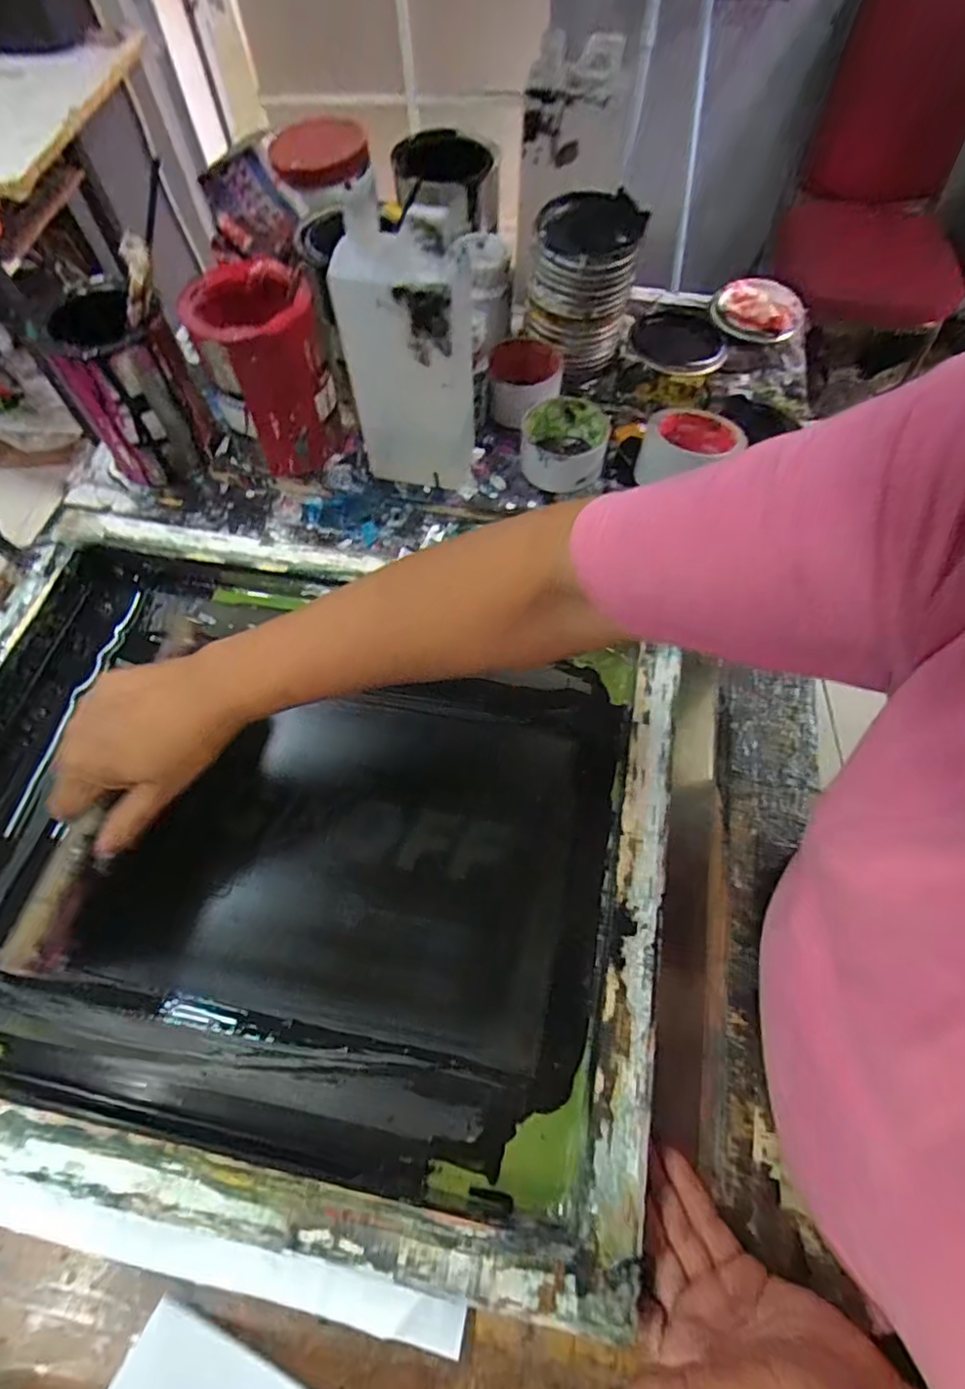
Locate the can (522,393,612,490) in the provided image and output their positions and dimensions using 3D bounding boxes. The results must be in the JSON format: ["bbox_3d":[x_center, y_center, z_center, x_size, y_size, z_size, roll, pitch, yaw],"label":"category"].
[{"bbox_3d":[0.080,-0.242,0.583,0.083,0.050,0.080,0,65,0],"label":"can"}]

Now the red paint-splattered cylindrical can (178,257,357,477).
[{"bbox_3d":[-0.190,-0.289,0.556,0.106,0.150,0.096,-18,66,-6],"label":"red paint-splattered cylindrical can"}]

